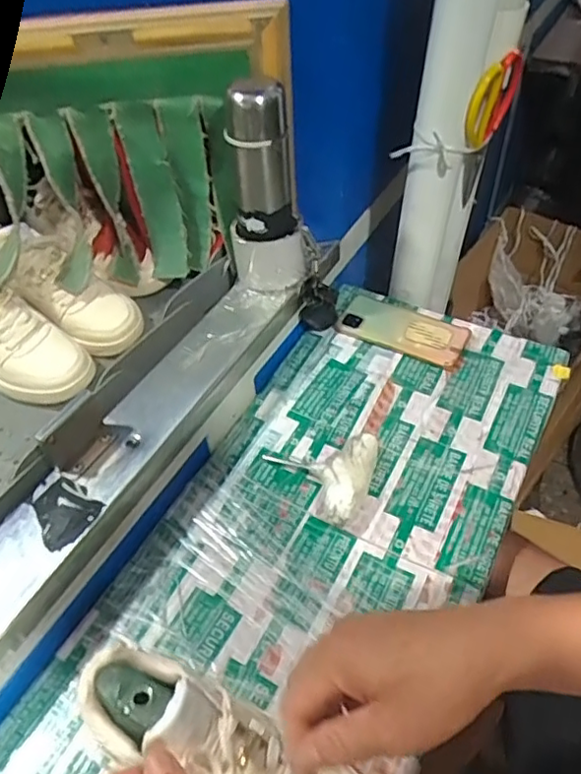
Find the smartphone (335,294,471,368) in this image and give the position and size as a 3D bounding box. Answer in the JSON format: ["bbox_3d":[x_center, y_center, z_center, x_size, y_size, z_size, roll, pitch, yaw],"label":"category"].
[{"bbox_3d":[0.148,-0.078,0.797,0.166,0.012,0.075,21,53,20],"label":"smartphone"}]

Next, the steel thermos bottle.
[{"bbox_3d":[-0.033,-0.223,0.694,0.091,0.219,0.078,-9,48,-5],"label":"steel thermos bottle"}]

